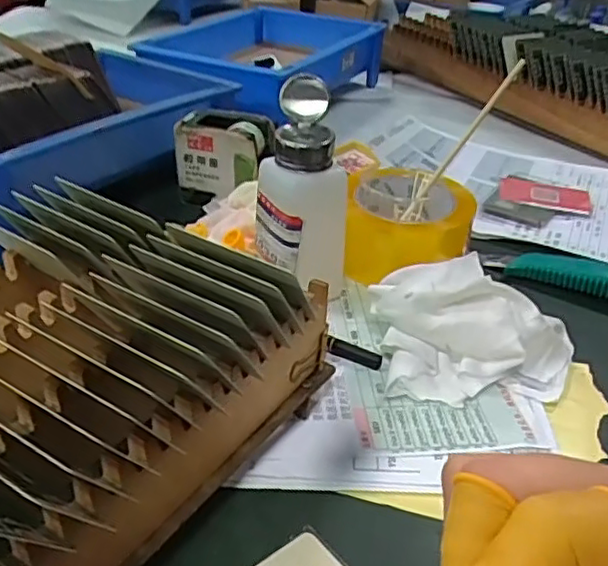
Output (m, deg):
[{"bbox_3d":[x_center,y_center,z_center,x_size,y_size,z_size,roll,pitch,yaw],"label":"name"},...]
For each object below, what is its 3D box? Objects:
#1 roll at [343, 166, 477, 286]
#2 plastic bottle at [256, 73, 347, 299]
[{"bbox_3d":[0.081,-0.048,0.527,0.096,0.077,0.096,2,33,-2],"label":"roll"},{"bbox_3d":[-0.003,-0.059,0.448,0.058,0.143,0.056,-17,38,-29],"label":"plastic bottle"}]

